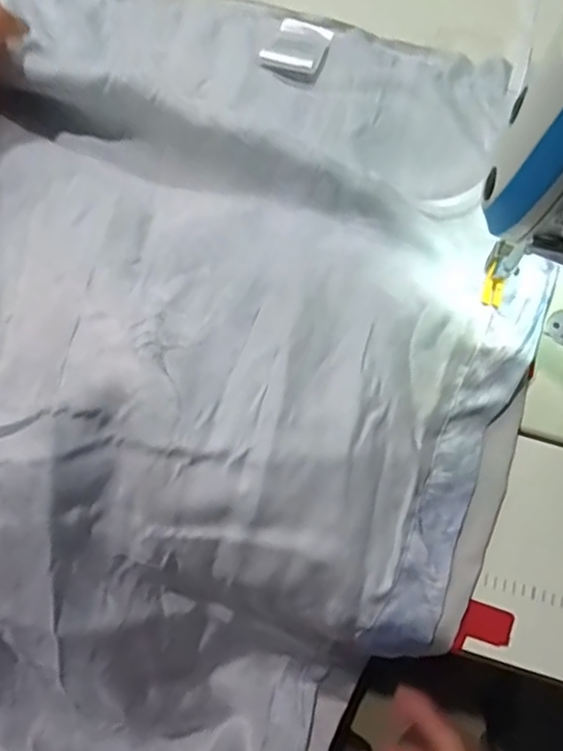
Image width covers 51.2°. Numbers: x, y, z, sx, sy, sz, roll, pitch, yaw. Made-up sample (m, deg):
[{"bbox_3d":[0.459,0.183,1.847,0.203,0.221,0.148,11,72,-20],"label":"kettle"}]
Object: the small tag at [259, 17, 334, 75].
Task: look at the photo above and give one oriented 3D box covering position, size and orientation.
[{"bbox_3d":[0.012,-0.241,0.425,0.040,0.009,0.056,22,71,7],"label":"small tag"}]

